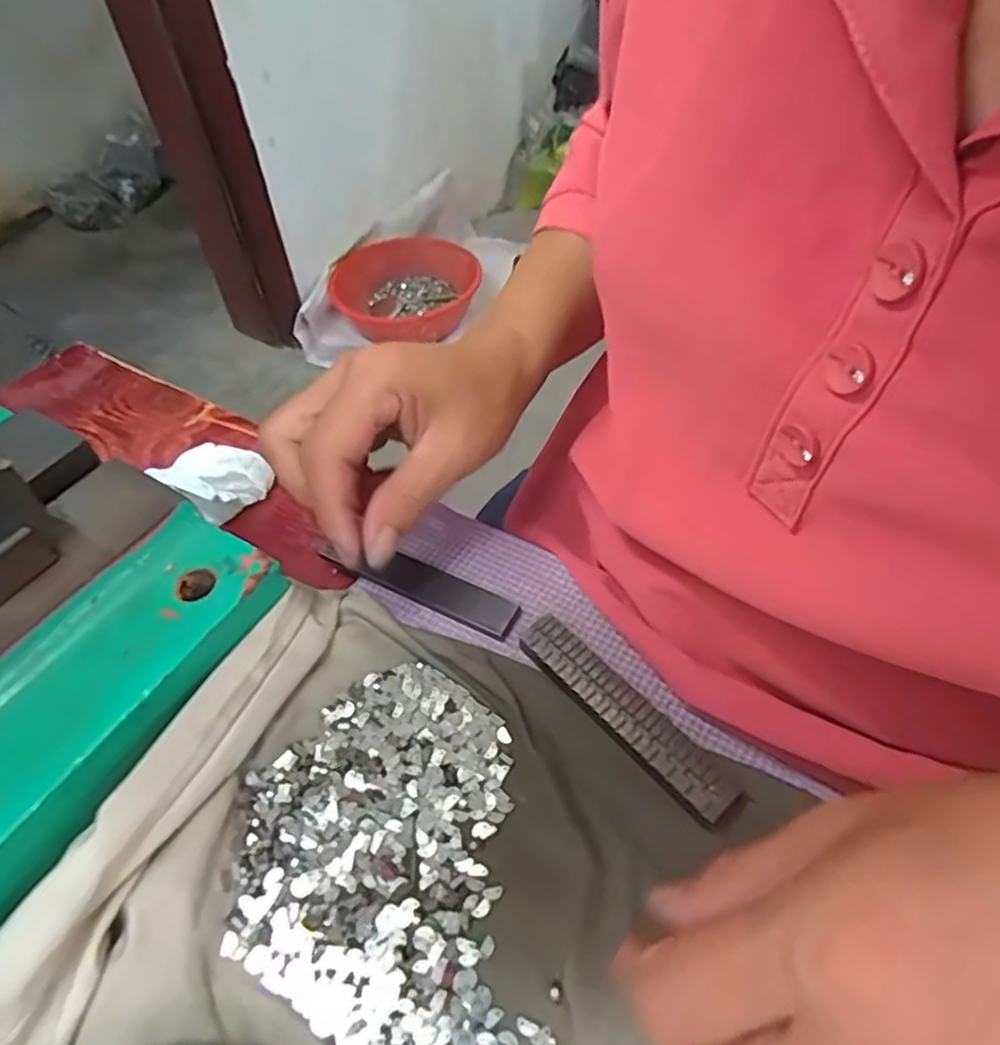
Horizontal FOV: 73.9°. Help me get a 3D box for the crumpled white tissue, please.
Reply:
[{"bbox_3d":[-0.150,-0.025,0.346,0.047,0.030,0.045,35,60,28],"label":"crumpled white tissue"}]

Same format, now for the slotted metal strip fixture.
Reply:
[{"bbox_3d":[0.046,0.072,0.255,0.021,0.007,0.098,-34,56,-23],"label":"slotted metal strip fixture"}]

